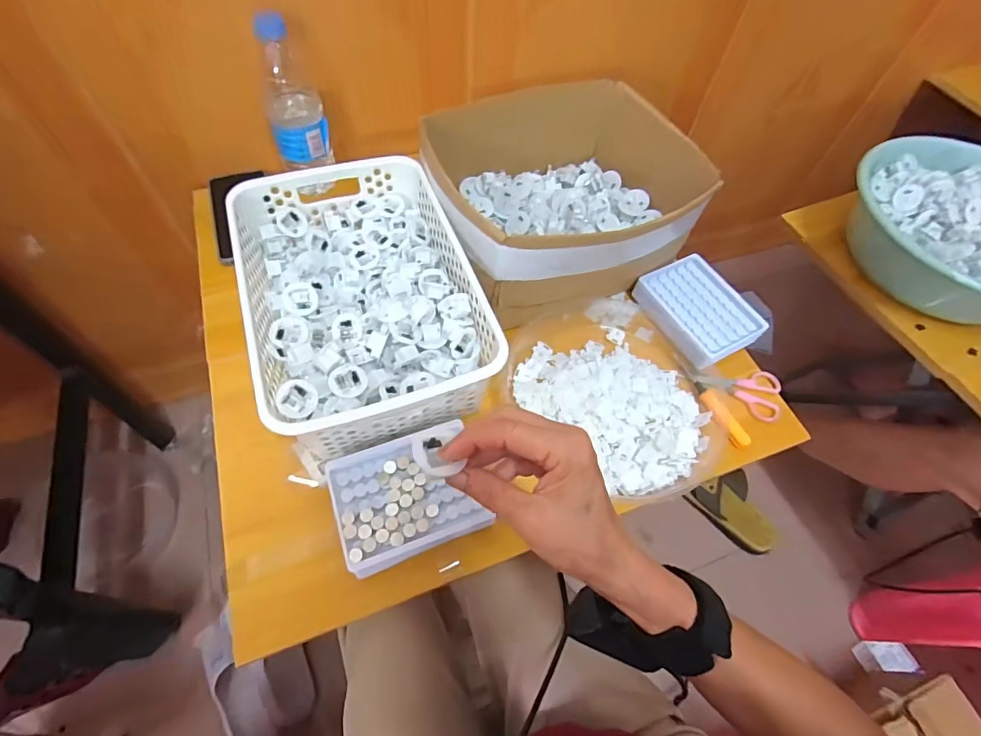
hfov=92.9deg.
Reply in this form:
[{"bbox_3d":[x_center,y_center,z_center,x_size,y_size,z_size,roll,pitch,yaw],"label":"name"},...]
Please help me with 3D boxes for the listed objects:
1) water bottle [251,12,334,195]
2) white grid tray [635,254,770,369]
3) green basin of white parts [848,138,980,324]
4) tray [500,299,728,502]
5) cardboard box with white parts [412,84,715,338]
[{"bbox_3d":[-0.246,-0.323,0.589,0.068,0.198,0.077,-16,63,-13],"label":"water bottle"},{"bbox_3d":[0.254,-0.073,0.570,0.104,0.025,0.136,-22,64,-16],"label":"white grid tray"},{"bbox_3d":[0.624,-0.171,0.616,0.300,0.096,0.259,19,60,6],"label":"green basin of white parts"},{"bbox_3d":[0.132,0.024,0.517,0.206,0.027,0.241,-21,64,-16],"label":"tray"},{"bbox_3d":[0.076,-0.215,0.567,0.293,0.129,0.276,-20,64,-15],"label":"cardboard box with white parts"}]

